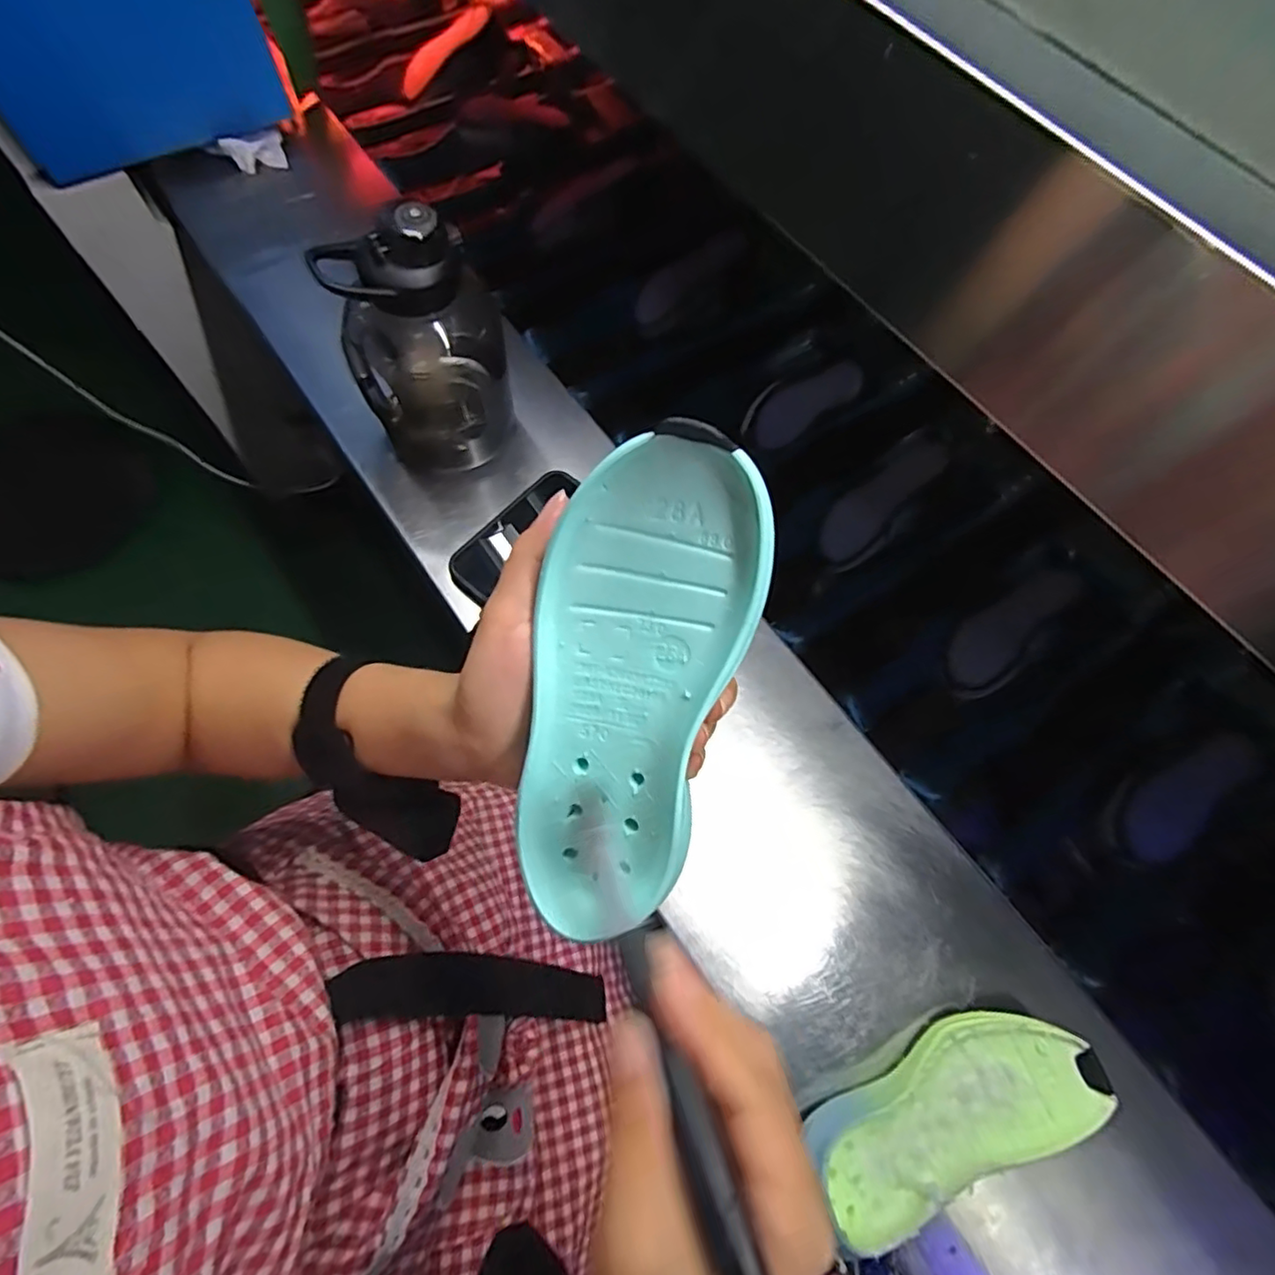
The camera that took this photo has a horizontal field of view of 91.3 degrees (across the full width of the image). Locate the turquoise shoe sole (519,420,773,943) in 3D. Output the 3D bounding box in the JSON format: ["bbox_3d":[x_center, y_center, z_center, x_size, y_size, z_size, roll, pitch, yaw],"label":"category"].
[{"bbox_3d":[-0.005,0.022,0.232,0.073,0.026,0.188,14,104,5],"label":"turquoise shoe sole"}]

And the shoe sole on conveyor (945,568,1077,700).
[{"bbox_3d":[0.378,-0.007,0.635,0.163,0.014,0.064,-44,75,0],"label":"shoe sole on conveyor"}]

